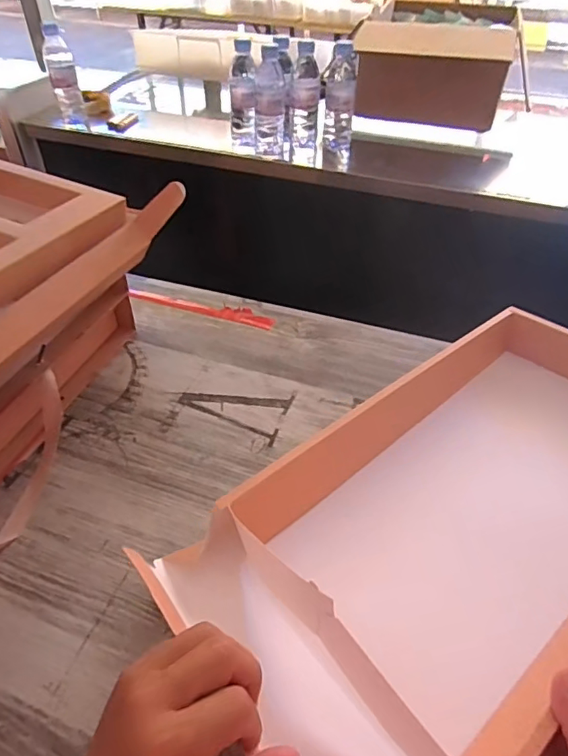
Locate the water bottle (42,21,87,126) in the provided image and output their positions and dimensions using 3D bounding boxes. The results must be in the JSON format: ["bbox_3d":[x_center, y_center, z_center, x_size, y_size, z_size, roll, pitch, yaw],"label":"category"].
[{"bbox_3d":[-0.477,-0.656,1.095,0.057,0.180,0.060,-15,46,-16],"label":"water bottle"}]

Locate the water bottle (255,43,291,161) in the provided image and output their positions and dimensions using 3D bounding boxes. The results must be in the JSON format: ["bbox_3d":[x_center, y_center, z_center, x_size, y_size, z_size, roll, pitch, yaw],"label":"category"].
[{"bbox_3d":[-0.024,-0.530,0.986,0.064,0.186,0.059,2,44,1],"label":"water bottle"}]

